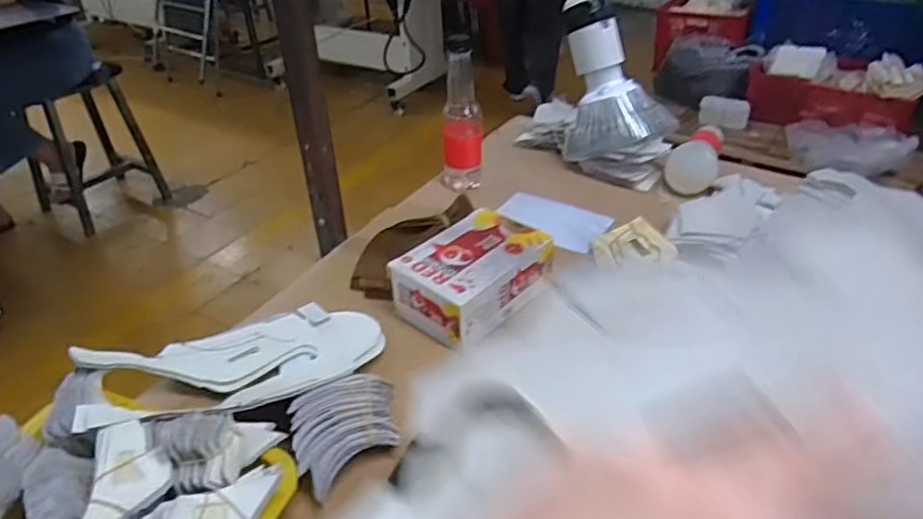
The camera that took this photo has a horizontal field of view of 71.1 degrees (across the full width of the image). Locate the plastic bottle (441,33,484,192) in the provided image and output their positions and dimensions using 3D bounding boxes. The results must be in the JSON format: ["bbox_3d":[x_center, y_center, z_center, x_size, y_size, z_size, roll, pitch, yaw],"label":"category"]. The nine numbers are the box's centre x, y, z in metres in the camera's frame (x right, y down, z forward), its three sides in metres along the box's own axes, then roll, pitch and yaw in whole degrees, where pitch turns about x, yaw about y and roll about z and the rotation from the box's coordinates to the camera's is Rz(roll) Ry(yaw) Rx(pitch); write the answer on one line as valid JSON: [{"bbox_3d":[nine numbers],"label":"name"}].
[{"bbox_3d":[0.000,-0.200,0.914,0.057,0.203,0.049,-4,36,-3],"label":"plastic bottle"}]

